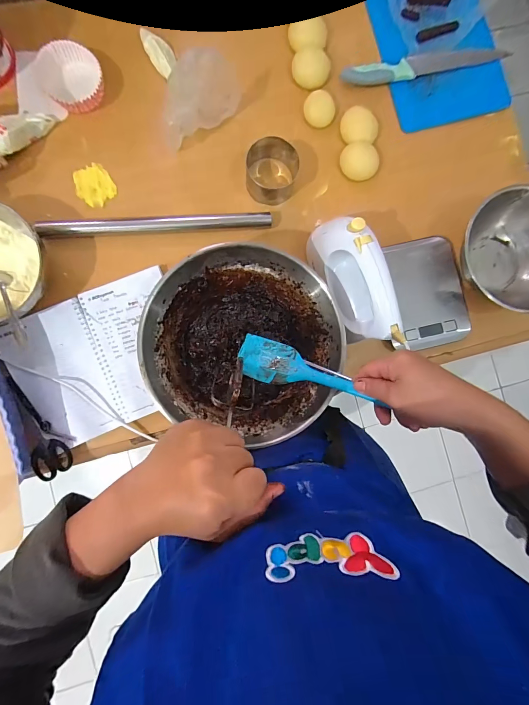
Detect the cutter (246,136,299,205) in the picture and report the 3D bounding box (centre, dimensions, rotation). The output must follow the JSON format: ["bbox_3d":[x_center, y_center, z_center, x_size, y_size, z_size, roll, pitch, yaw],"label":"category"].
[{"bbox_3d":[0.014,-0.288,0.495,0.078,0.048,0.090,27,87,-3],"label":"cutter"}]

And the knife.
[{"bbox_3d":[0.264,-0.485,0.529,0.268,0.018,0.043,-13,90,-4],"label":"knife"}]

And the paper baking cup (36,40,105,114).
[{"bbox_3d":[-0.293,-0.423,0.486,0.093,0.033,0.082,45,86,-2],"label":"paper baking cup"}]

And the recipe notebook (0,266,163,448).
[{"bbox_3d":[-0.251,0.012,0.483,0.247,0.015,0.204,-24,90,-4],"label":"recipe notebook"}]

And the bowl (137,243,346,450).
[{"bbox_3d":[-0.028,-0.014,0.454,0.253,0.097,0.242,0,89,-4],"label":"bowl"}]

